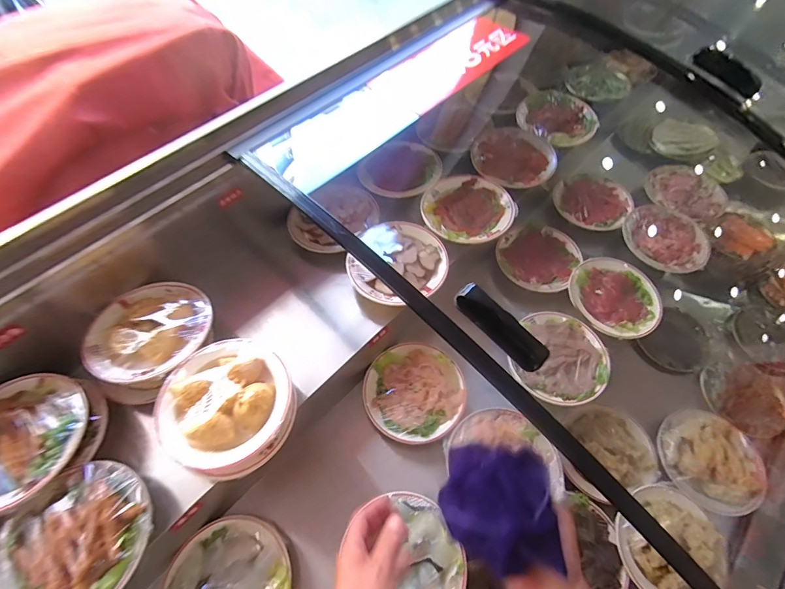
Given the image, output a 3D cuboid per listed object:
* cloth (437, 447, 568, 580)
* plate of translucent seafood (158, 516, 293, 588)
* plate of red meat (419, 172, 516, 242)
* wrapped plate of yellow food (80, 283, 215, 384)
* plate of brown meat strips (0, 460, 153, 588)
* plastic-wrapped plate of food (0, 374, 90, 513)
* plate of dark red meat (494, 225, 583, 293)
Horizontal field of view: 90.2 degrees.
[{"bbox_3d":[0.100,0.196,0.367,0.102,0.034,0.101,5,60,2],"label":"cloth"},{"bbox_3d":[-0.198,0.352,0.469,0.144,0.017,0.147,-1,57,2],"label":"plate of translucent seafood"},{"bbox_3d":[0.124,-0.151,0.670,0.149,0.029,0.150,-1,57,2],"label":"plate of red meat"},{"bbox_3d":[-0.318,0.043,0.510,0.146,0.038,0.146,-1,57,2],"label":"wrapped plate of yellow food"},{"bbox_3d":[-0.334,0.257,0.408,0.137,0.028,0.147,34,64,22],"label":"plate of brown meat strips"},{"bbox_3d":[-0.428,0.164,0.443,0.140,0.038,0.146,-1,57,2],"label":"plastic-wrapped plate of food"},{"bbox_3d":[0.270,-0.074,0.735,0.140,0.017,0.149,-1,57,2],"label":"plate of dark red meat"}]

